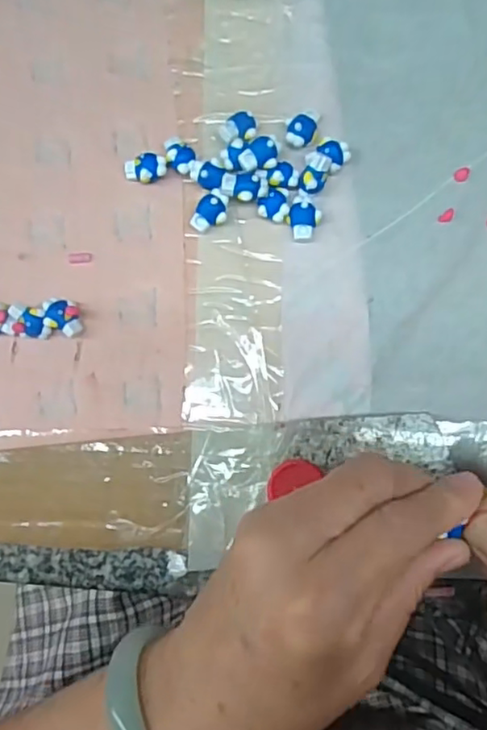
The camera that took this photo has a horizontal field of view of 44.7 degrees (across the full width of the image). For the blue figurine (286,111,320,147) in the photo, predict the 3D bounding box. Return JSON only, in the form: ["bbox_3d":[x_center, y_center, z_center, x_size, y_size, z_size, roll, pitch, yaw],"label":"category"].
[{"bbox_3d":[0.029,-0.120,0.300,0.016,0.009,0.020,11,84,5],"label":"blue figurine"}]

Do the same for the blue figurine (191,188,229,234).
[{"bbox_3d":[-0.016,-0.076,0.297,0.014,0.012,0.021,34,87,7],"label":"blue figurine"}]

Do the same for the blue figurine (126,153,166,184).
[{"bbox_3d":[-0.050,-0.099,0.302,0.022,0.011,0.014,-10,83,2],"label":"blue figurine"}]

